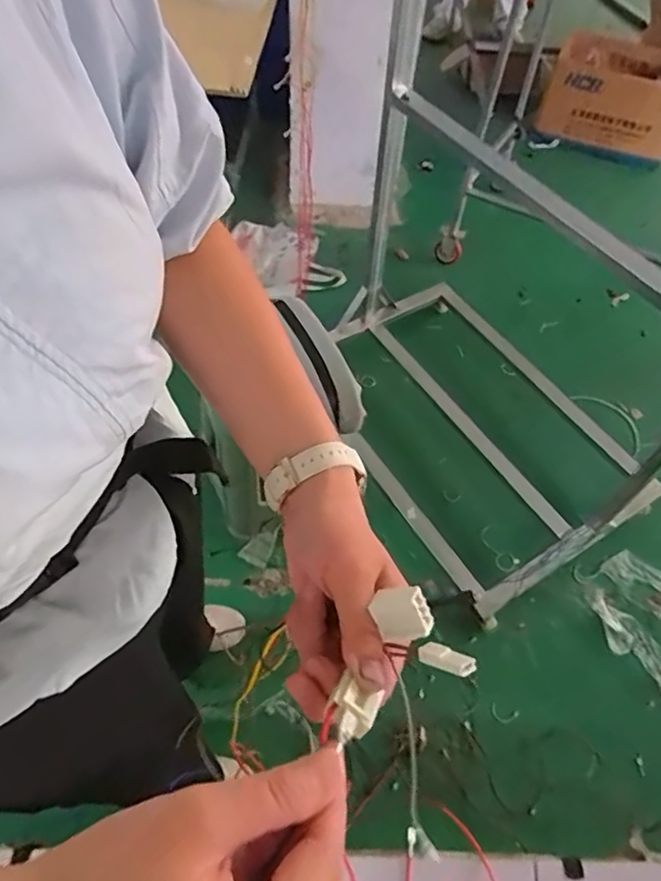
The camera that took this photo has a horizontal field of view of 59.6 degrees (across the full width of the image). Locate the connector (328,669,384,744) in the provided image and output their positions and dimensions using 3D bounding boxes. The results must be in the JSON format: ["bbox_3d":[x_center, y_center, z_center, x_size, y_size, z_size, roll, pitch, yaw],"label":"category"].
[{"bbox_3d":[0.010,0.120,0.256,0.020,0.011,0.027,22,56,13],"label":"connector"}]

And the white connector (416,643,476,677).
[{"bbox_3d":[0.052,0.099,0.261,0.028,0.006,0.009,1,44,43],"label":"white connector"}]

